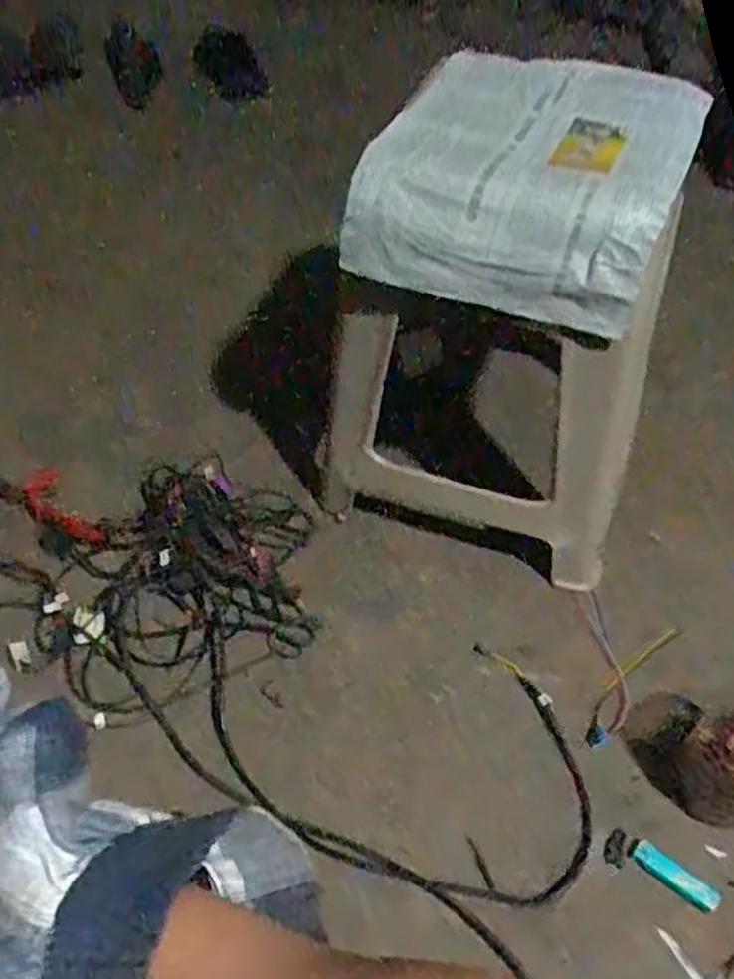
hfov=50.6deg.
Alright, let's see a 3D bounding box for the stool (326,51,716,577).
[{"bbox_3d":[0.141,-0.177,0.877,0.343,0.466,0.305,13,53,11],"label":"stool"}]

